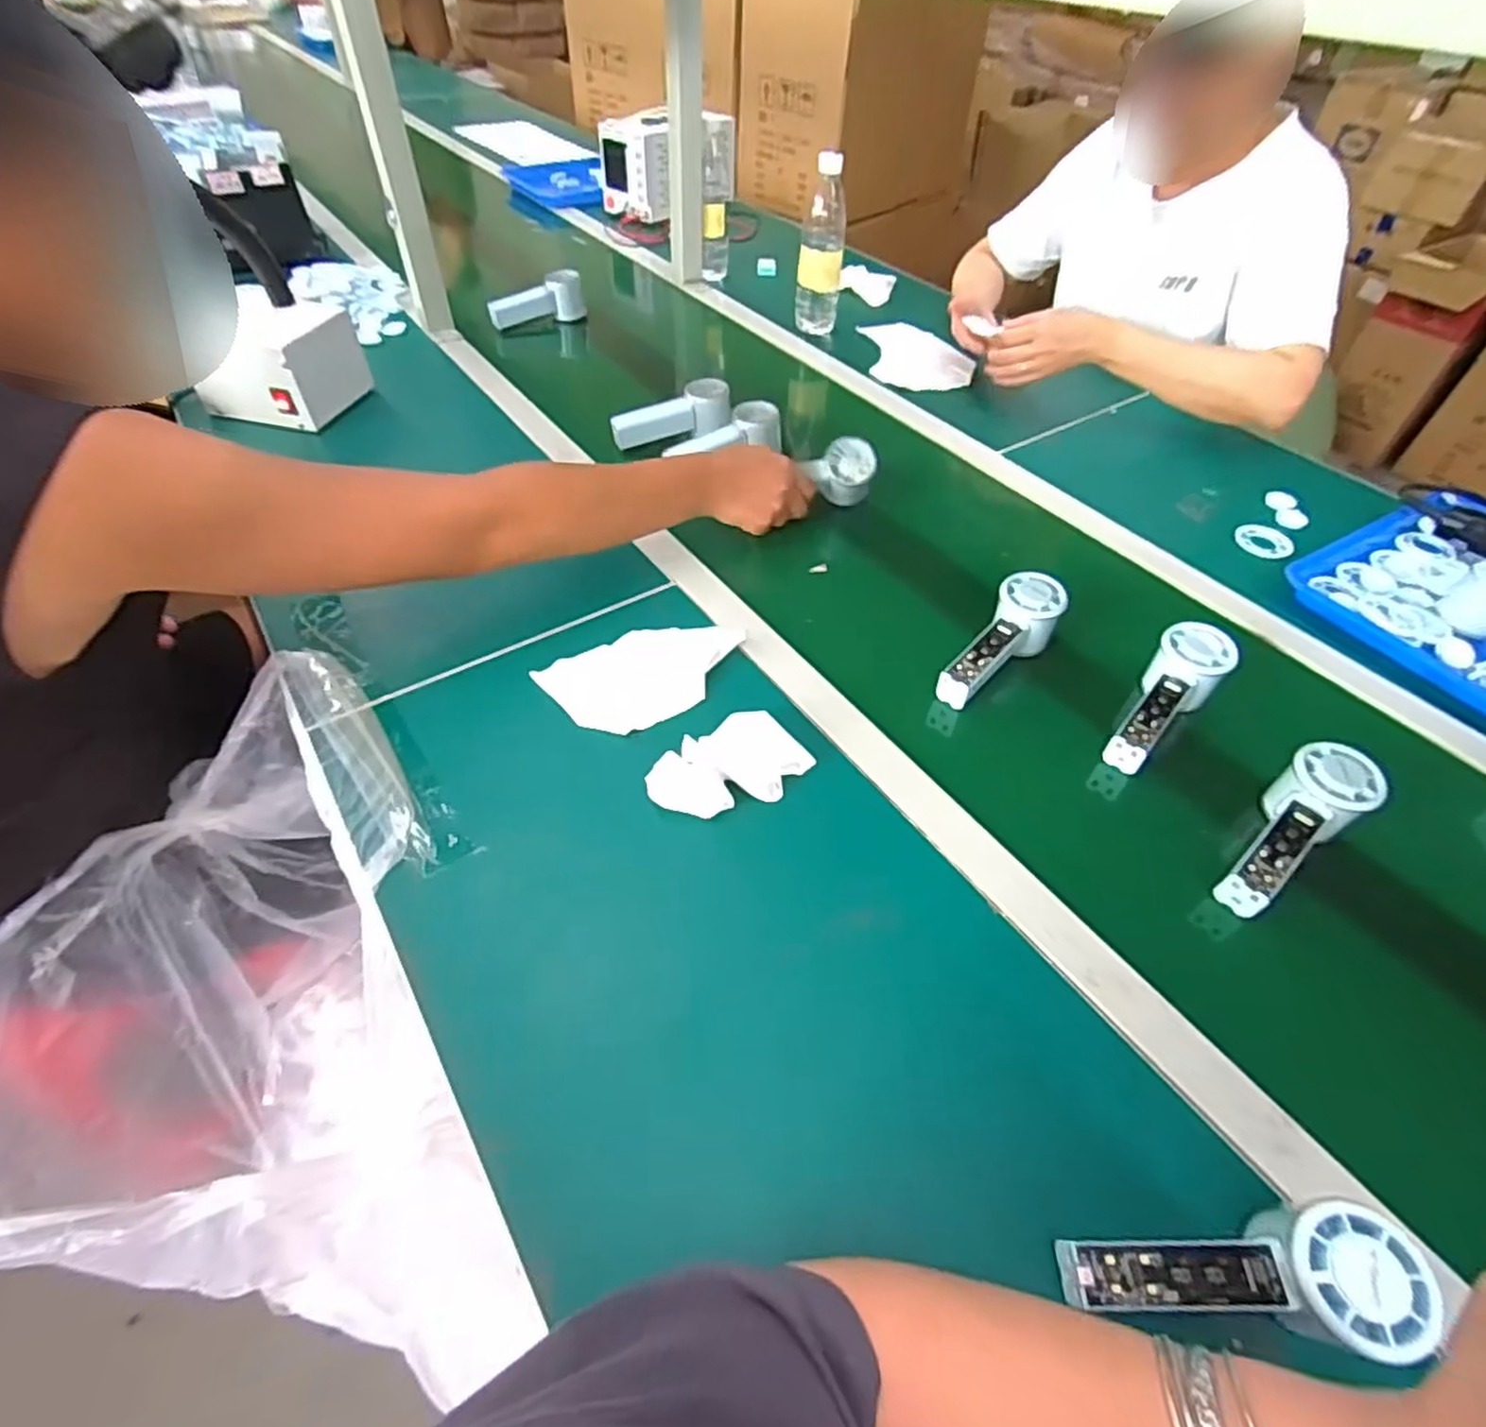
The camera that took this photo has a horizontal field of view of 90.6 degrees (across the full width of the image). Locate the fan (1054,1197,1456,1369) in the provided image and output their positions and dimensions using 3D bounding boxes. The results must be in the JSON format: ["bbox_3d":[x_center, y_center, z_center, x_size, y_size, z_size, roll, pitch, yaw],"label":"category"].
[{"bbox_3d":[0.237,0.275,0.357,0.155,0.049,0.055,-9,49,8],"label":"fan"}]

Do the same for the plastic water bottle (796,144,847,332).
[{"bbox_3d":[0.116,-0.675,1.082,0.066,0.222,0.067,7,49,3],"label":"plastic water bottle"}]

